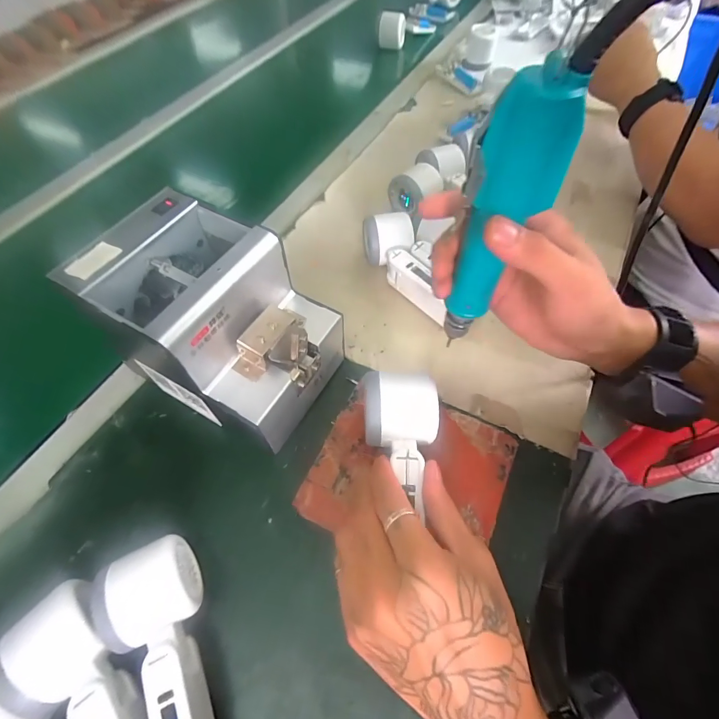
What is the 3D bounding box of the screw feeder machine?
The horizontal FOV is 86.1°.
[{"bbox_3d":[-0.117,-0.029,0.340,0.164,0.147,0.118,26,62,16],"label":"screw feeder machine"}]

